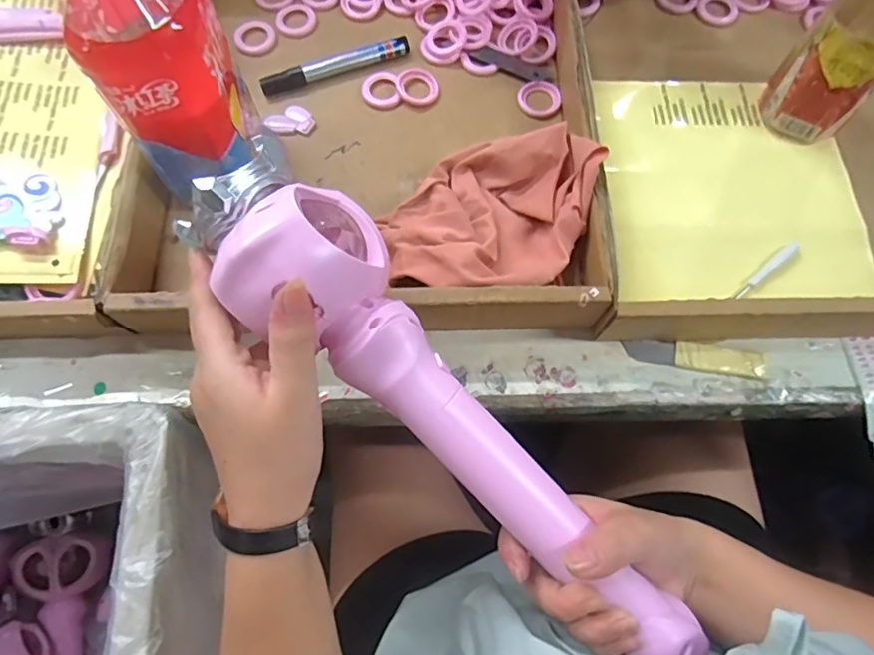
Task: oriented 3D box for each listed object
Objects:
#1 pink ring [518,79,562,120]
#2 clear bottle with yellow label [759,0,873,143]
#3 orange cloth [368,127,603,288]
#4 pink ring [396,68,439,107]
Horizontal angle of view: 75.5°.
[{"bbox_3d":[0.090,-0.203,0.500,0.036,0.006,0.038,0,71,0],"label":"pink ring"},{"bbox_3d":[0.315,-0.218,0.409,0.068,0.186,0.064,35,75,11],"label":"clear bottle with yellow label"},{"bbox_3d":[0.041,-0.086,0.427,0.134,0.053,0.162,32,74,11],"label":"orange cloth"},{"bbox_3d":[-0.016,-0.213,0.500,0.035,0.006,0.040,-22,72,-7],"label":"pink ring"}]

